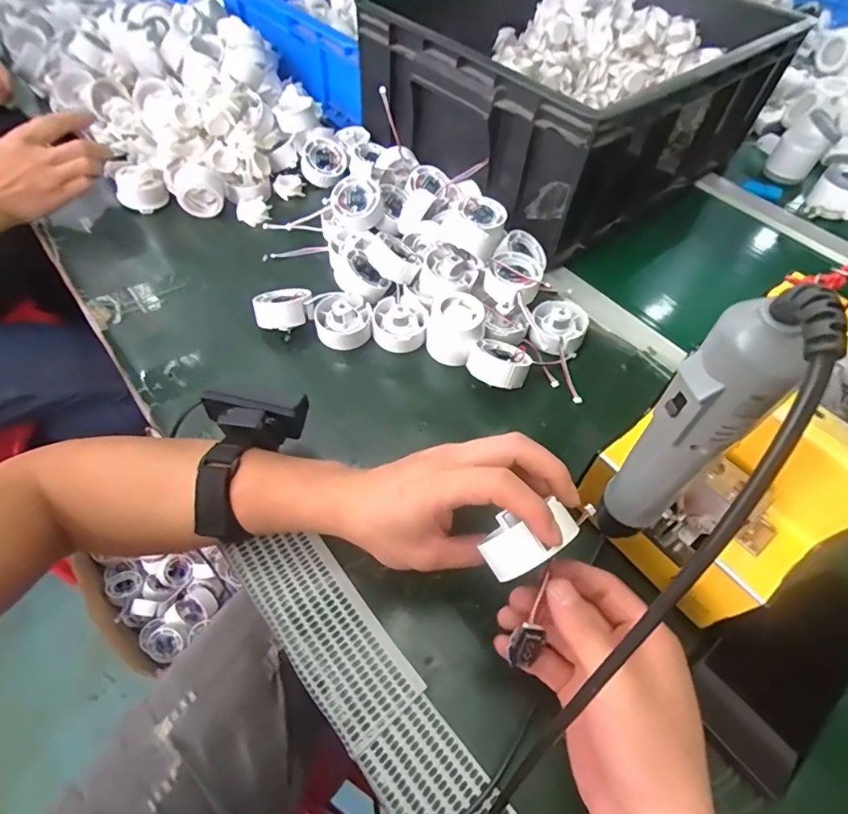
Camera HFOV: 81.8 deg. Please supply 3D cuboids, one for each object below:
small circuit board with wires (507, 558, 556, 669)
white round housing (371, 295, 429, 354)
[{"bbox_3d":[0.065,0.117,0.274,0.017,0.005,0.060,38,71,-19],"label":"small circuit board with wires"},{"bbox_3d":[-0.024,-0.084,0.484,0.053,0.027,0.056,3,55,-2],"label":"white round housing"}]

